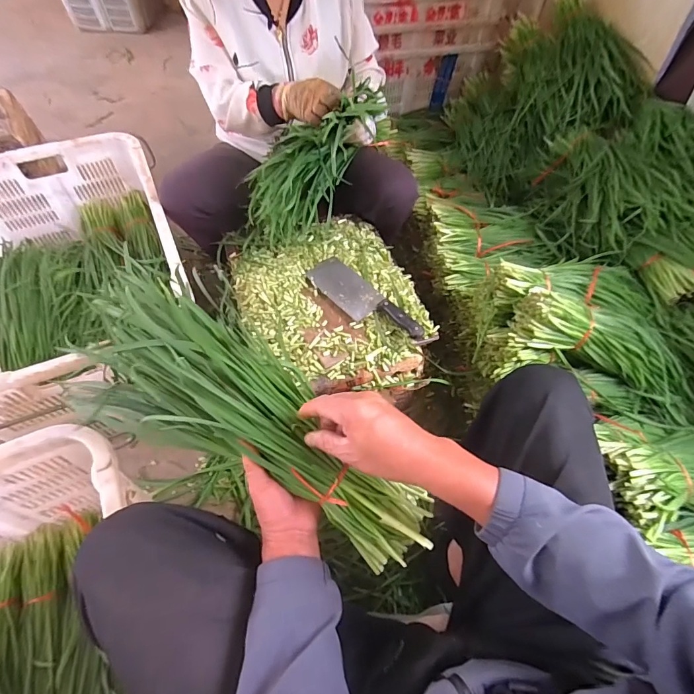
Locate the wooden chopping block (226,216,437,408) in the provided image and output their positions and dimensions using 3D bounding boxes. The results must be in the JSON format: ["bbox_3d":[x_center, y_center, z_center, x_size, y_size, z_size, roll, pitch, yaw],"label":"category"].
[{"bbox_3d":[-0.037,-0.095,0.841,0.359,0.082,0.459,-14,59,-11],"label":"wooden chopping block"}]

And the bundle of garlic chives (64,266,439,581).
[{"bbox_3d":[-0.117,0.089,0.477,0.461,0.101,0.175,37,62,3],"label":"bundle of garlic chives"}]

